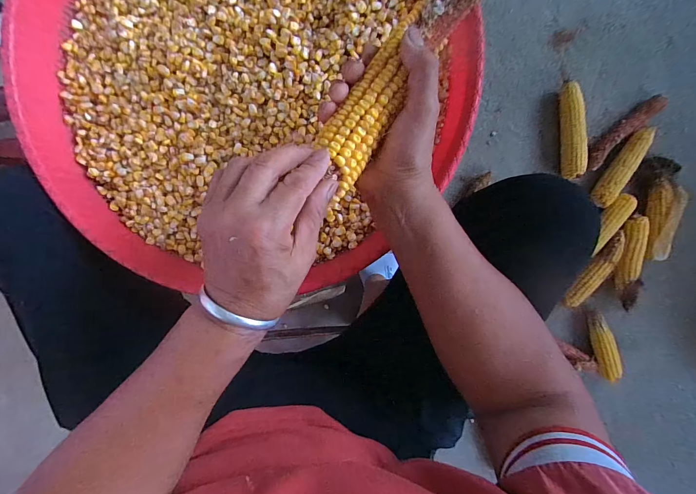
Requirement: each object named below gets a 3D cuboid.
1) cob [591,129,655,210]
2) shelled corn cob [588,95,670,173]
[{"bbox_3d":[0.602,-0.177,0.713,0.042,0.038,0.180,29,94,-4],"label":"cob"},{"bbox_3d":[0.603,-0.252,0.722,0.036,0.033,0.186,41,107,-5],"label":"shelled corn cob"}]

